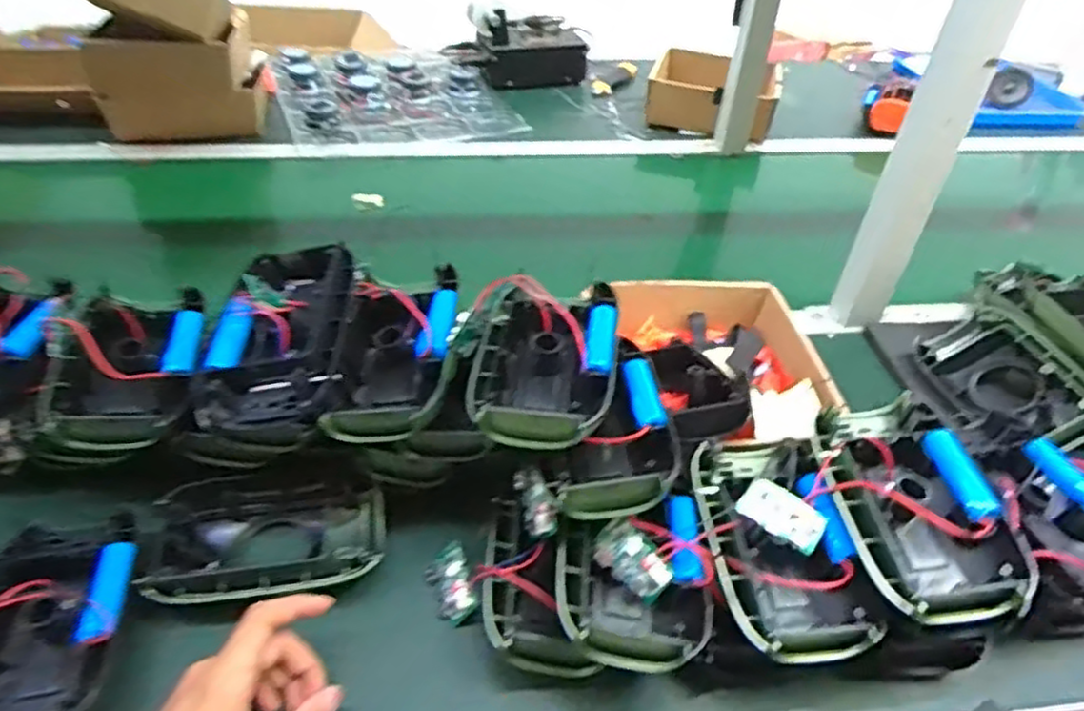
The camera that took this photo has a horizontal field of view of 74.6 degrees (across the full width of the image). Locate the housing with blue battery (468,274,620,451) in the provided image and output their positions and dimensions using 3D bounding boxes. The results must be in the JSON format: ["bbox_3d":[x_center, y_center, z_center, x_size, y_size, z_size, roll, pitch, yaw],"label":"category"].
[{"bbox_3d":[0.001,-0.001,0.514,0.104,0.057,0.151,6,41,2],"label":"housing with blue battery"}]

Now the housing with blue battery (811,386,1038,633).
[{"bbox_3d":[0.249,0.099,0.481,0.109,0.042,0.161,-5,42,-10],"label":"housing with blue battery"}]

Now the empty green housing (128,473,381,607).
[{"bbox_3d":[-0.201,0.133,0.529,0.159,0.035,0.095,-5,42,-10],"label":"empty green housing"}]

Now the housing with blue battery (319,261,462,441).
[{"bbox_3d":[-0.109,-0.004,0.540,0.089,0.062,0.153,1,41,-3],"label":"housing with blue battery"}]

